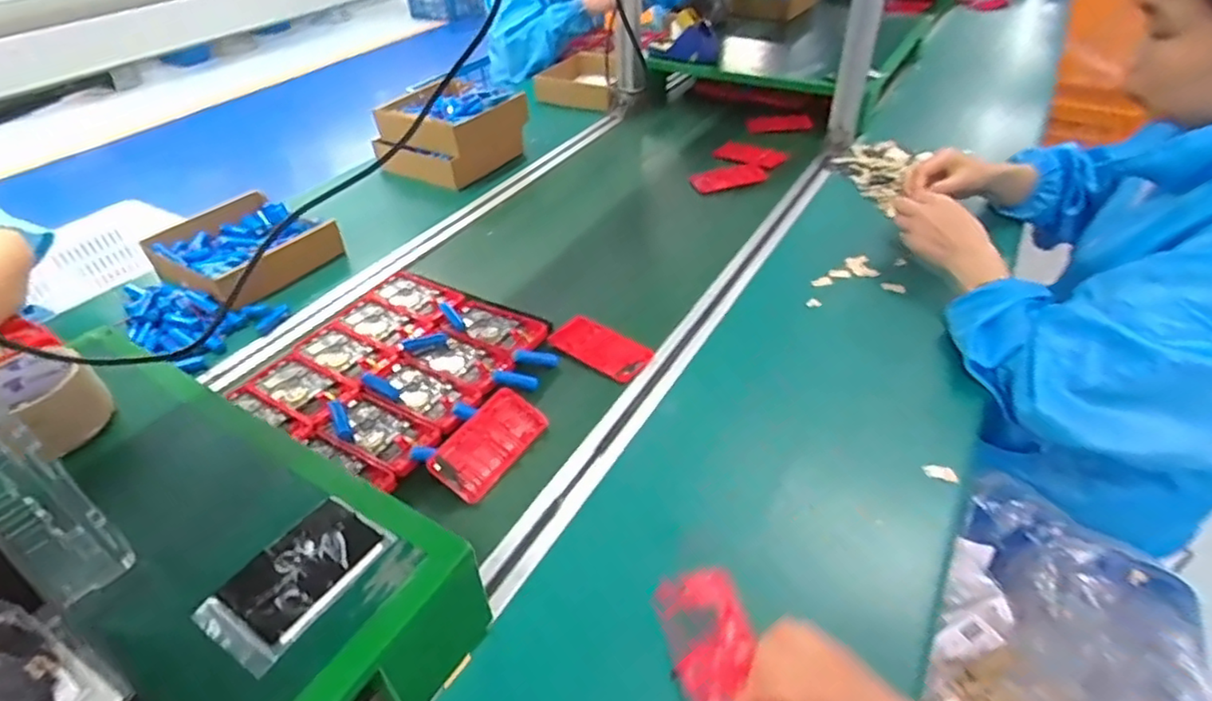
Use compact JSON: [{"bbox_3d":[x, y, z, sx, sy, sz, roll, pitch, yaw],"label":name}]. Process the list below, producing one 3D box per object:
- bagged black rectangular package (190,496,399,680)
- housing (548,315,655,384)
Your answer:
[{"bbox_3d":[-0.206,0.151,0.426,0.071,0.006,0.110,20,45,25],"label":"bagged black rectangular package"},{"bbox_3d":[-0.008,-0.005,0.755,0.129,0.010,0.061,29,49,32],"label":"housing"}]

